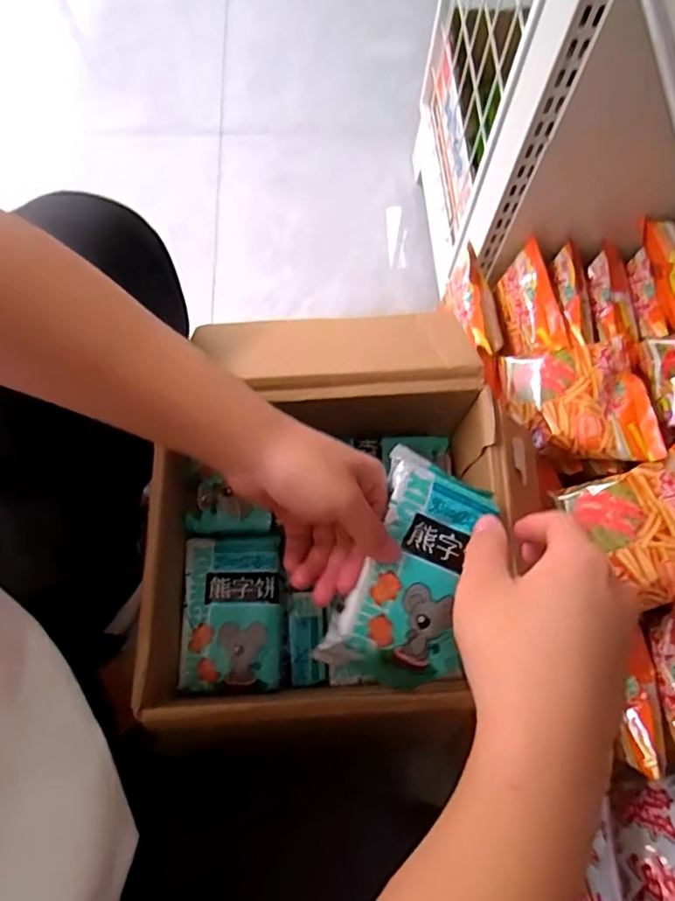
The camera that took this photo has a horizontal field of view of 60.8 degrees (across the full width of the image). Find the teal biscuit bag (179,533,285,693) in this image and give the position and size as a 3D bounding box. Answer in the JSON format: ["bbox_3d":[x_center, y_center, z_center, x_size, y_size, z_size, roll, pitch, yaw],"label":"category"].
[{"bbox_3d":[-0.096,0.146,0.527,0.089,0.030,0.133,-2,71,-2],"label":"teal biscuit bag"}]

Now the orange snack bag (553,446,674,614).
[{"bbox_3d":[0.286,0.077,0.523,0.129,0.043,0.121,-17,68,18],"label":"orange snack bag"}]

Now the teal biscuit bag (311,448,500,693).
[{"bbox_3d":[0.056,0.081,0.403,0.085,0.025,0.139,22,76,-14],"label":"teal biscuit bag"}]

